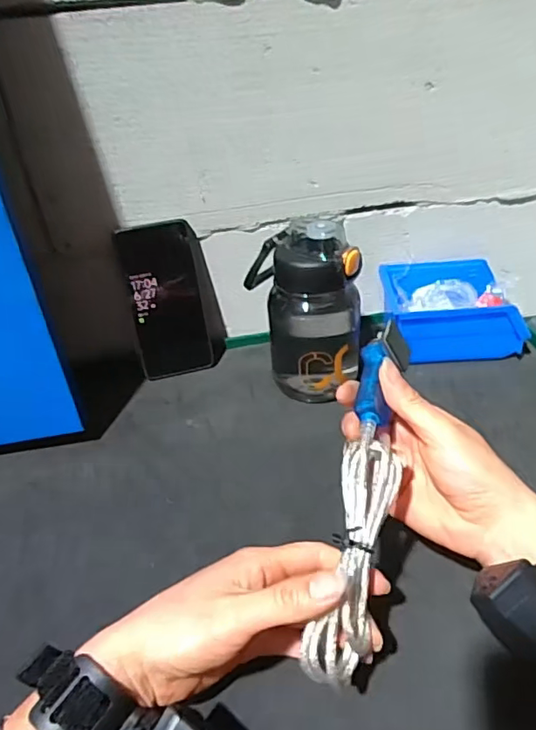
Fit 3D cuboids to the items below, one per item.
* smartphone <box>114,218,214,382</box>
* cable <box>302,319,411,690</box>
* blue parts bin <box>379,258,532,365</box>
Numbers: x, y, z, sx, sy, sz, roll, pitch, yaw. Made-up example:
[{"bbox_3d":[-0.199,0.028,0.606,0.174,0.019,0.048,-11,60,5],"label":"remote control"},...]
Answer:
[{"bbox_3d":[-0.102,-0.065,0.567,0.077,0.158,0.008,-12,23,-14],"label":"smartphone"},{"bbox_3d":[0.061,0.069,0.335,0.032,0.032,0.222,7,61,15],"label":"cable"},{"bbox_3d":[0.191,-0.059,0.584,0.132,0.060,0.113,-5,36,0],"label":"blue parts bin"}]

